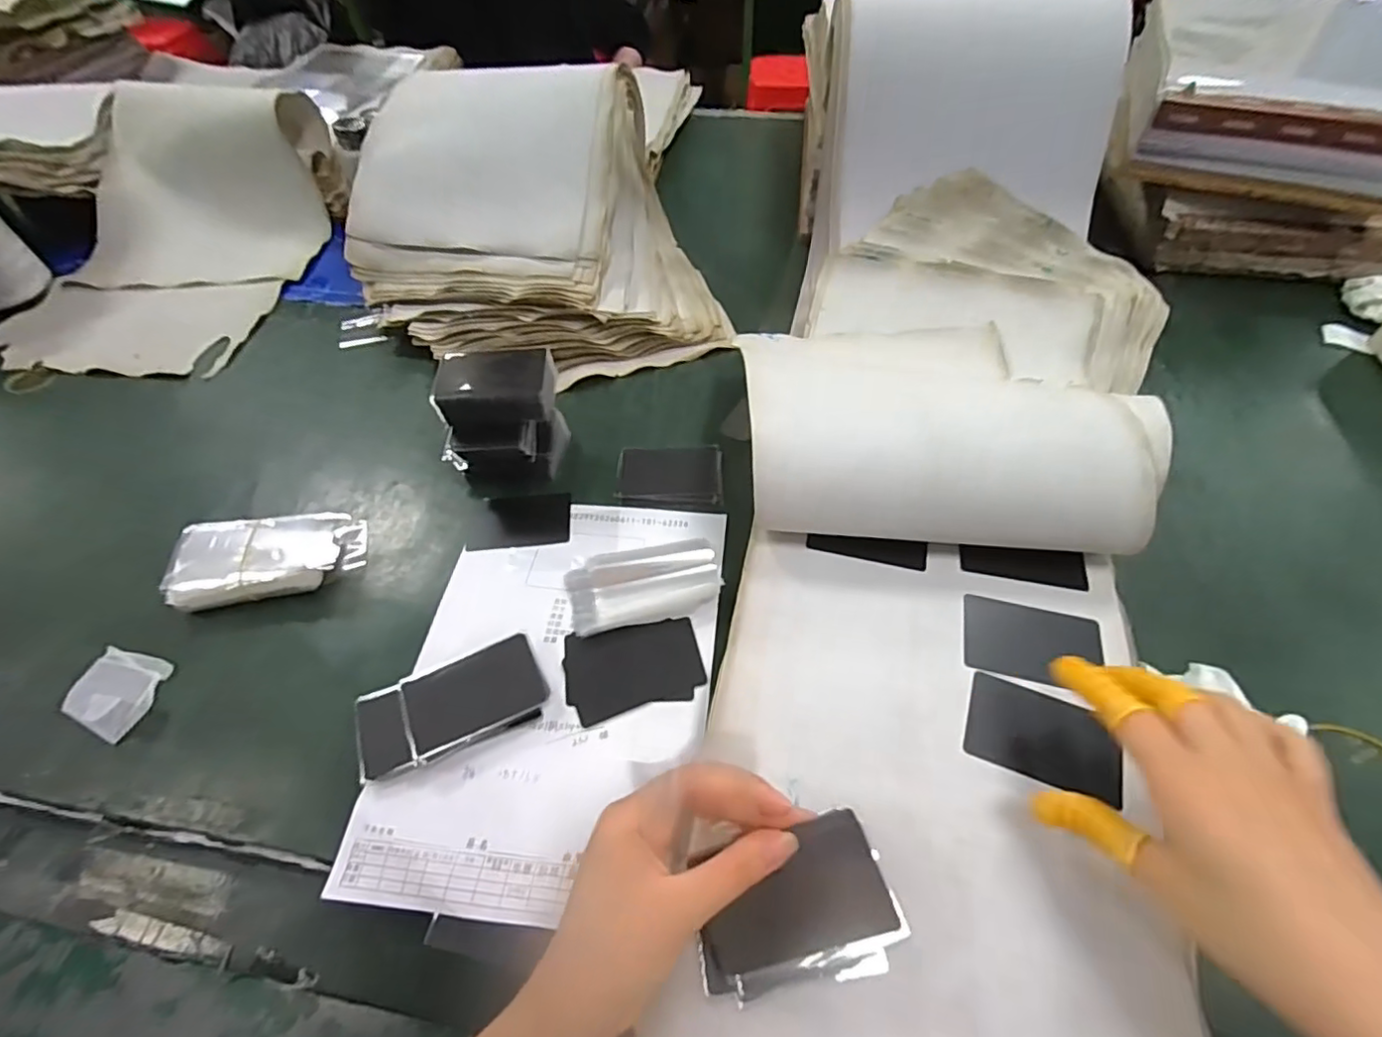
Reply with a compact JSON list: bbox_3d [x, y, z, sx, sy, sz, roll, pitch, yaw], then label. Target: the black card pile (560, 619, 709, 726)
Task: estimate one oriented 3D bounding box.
[{"bbox_3d":[-0.040,0.104,0.424,0.093,0.004,0.062,-11,54,-7],"label":"black card pile"}]

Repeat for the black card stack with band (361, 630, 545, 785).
[{"bbox_3d":[-0.158,0.123,0.402,0.118,0.021,0.058,-23,56,-15],"label":"black card stack with band"}]

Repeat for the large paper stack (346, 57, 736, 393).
[{"bbox_3d":[-0.173,-0.308,0.637,0.377,0.169,0.322,-9,53,-6],"label":"large paper stack"}]

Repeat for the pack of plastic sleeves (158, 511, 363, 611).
[{"bbox_3d":[-0.328,0.030,0.470,0.128,0.029,0.070,-7,53,-4],"label":"pack of plastic sleeves"}]

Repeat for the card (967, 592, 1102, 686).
[{"bbox_3d":[0.220,0.080,0.390,0.083,0.004,0.054,11,54,9],"label":"card"}]

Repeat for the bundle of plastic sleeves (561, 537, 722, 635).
[{"bbox_3d":[-0.035,0.049,0.459,0.113,0.014,0.062,-12,54,-7],"label":"bundle of plastic sleeves"}]

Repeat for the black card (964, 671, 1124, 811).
[{"bbox_3d":[0.206,0.127,0.354,0.081,0.004,0.053,15,55,19],"label":"black card"}]

